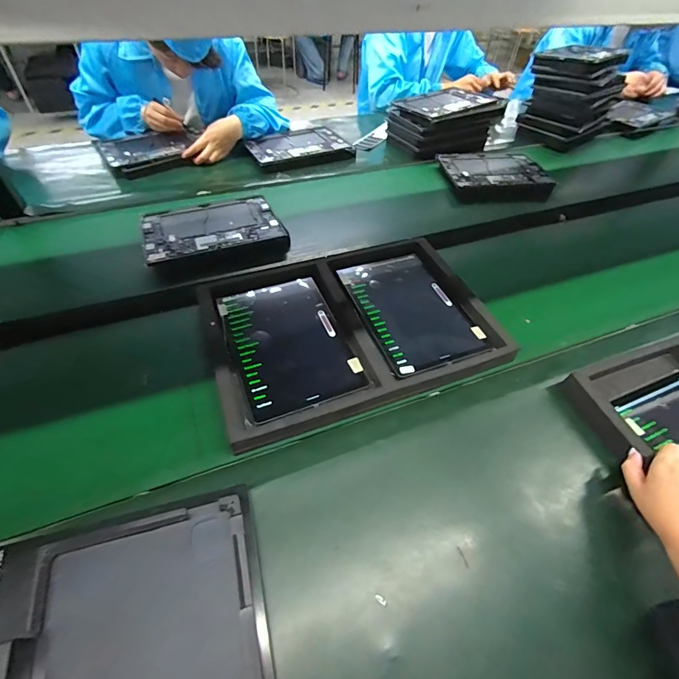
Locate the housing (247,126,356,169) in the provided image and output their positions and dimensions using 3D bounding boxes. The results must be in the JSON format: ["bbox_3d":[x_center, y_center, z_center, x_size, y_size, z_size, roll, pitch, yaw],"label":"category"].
[{"bbox_3d":[-0.113,-0.520,1.013,0.260,0.022,0.203,-22,54,-19],"label":"housing"}]

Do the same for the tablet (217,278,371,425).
[{"bbox_3d":[-0.079,-0.002,0.576,0.165,0.009,0.246,-18,53,-16],"label":"tablet"}]

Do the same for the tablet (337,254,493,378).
[{"bbox_3d":[0.116,-0.054,0.629,0.163,0.008,0.249,-16,52,-14],"label":"tablet"}]

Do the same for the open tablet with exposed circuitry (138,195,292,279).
[{"bbox_3d":[-0.246,-0.211,0.758,0.256,0.044,0.177,-14,52,-16],"label":"open tablet with exposed circuitry"}]

